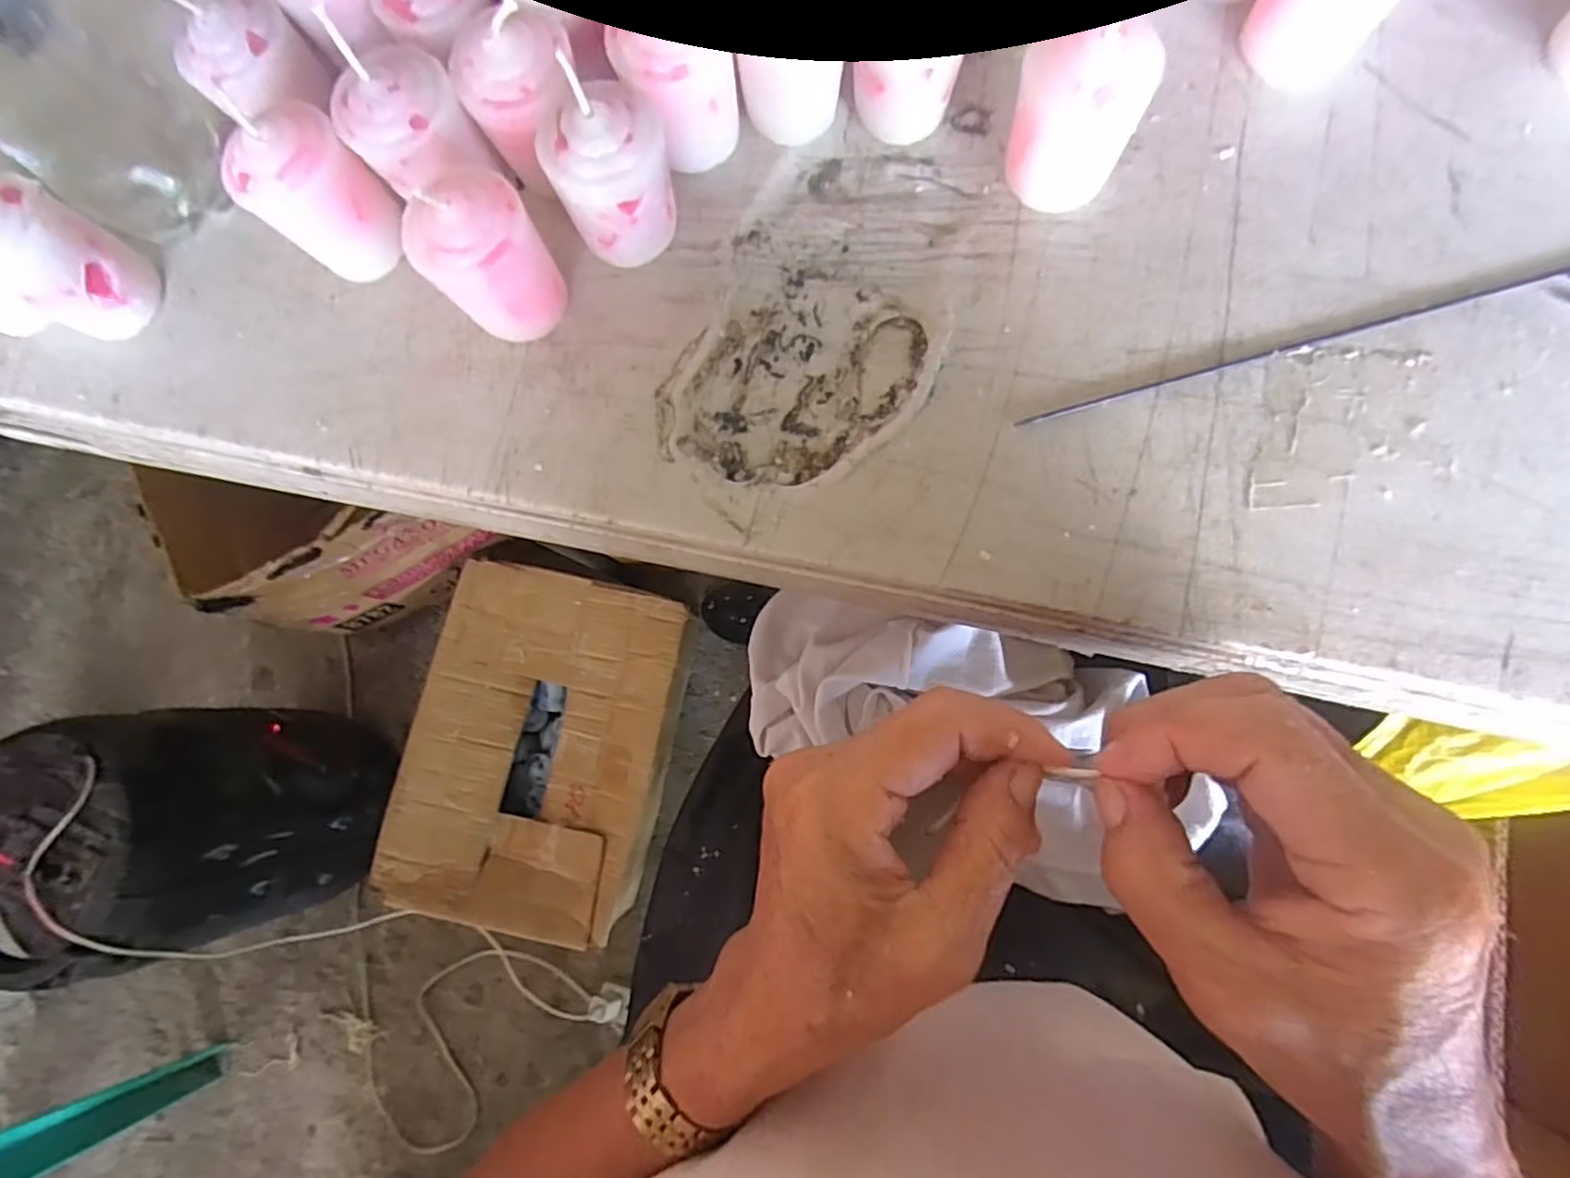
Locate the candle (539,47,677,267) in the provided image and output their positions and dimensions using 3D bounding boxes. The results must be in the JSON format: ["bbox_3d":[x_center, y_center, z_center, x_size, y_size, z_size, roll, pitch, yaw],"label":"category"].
[{"bbox_3d":[-0.055,-0.134,0.222,0.037,0.055,0.029,-26,81,2],"label":"candle"}]

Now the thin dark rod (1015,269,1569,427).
[{"bbox_3d":[0.203,-0.088,0.216,0.262,0.004,0.004,-15,81,3],"label":"thin dark rod"}]

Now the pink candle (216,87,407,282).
[{"bbox_3d":[-0.153,-0.130,0.231,0.037,0.052,0.031,-44,81,-1],"label":"pink candle"}]

